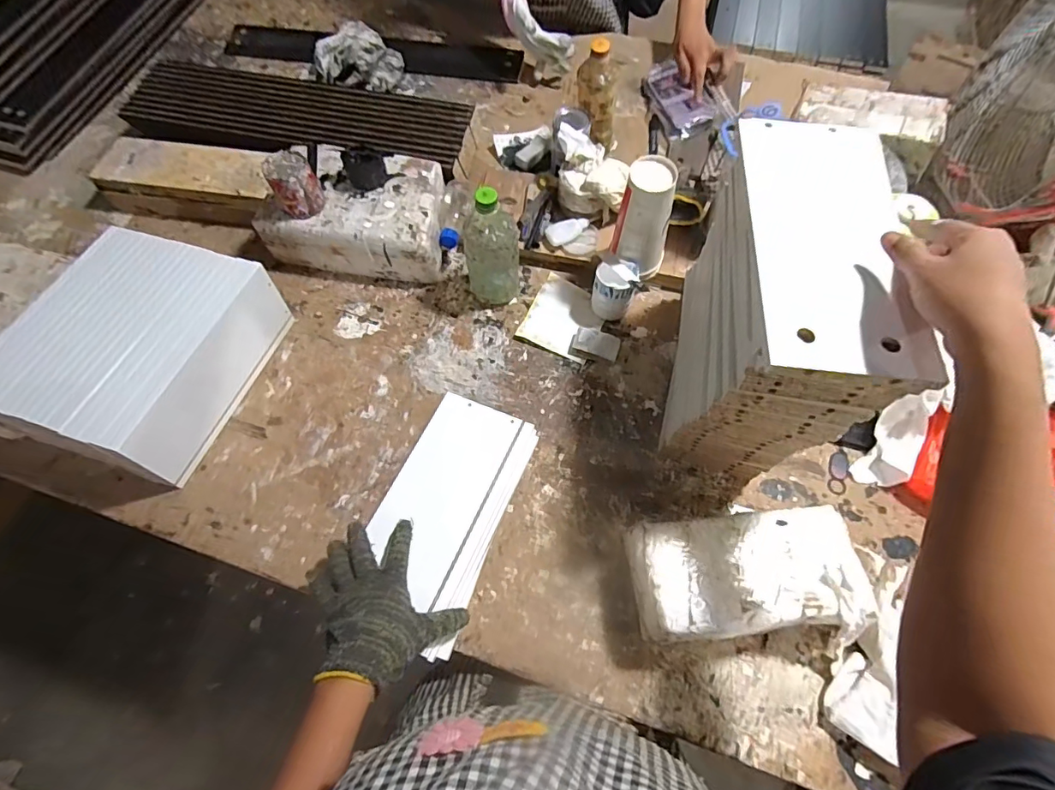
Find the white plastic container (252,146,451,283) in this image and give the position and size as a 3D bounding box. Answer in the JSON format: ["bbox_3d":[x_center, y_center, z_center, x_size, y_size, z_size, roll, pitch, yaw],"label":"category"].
[{"bbox_3d":[-0.272,-0.304,0.836,0.265,0.105,0.190,6,66,4],"label":"white plastic container"}]

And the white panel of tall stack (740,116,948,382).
[{"bbox_3d":[0.262,-0.141,0.434,0.134,0.014,0.281,8,63,5],"label":"white panel of tall stack"}]

